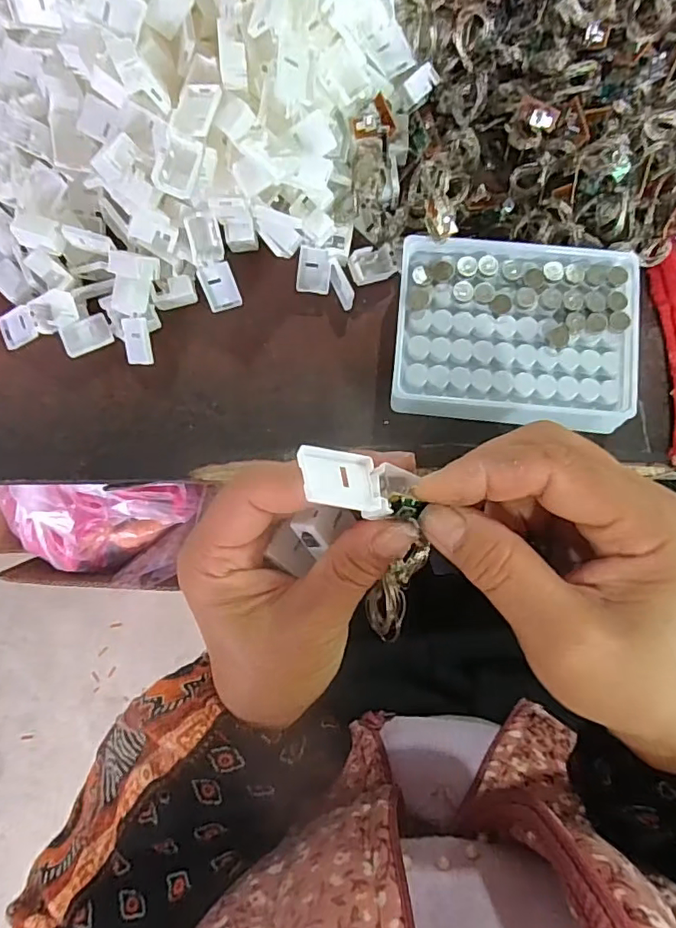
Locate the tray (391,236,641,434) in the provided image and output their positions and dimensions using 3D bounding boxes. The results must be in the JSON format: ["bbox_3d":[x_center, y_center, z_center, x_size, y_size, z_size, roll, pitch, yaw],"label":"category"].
[{"bbox_3d":[0.098,-0.075,0.314,0.128,0.034,0.102,4,83,2],"label":"tray"}]

